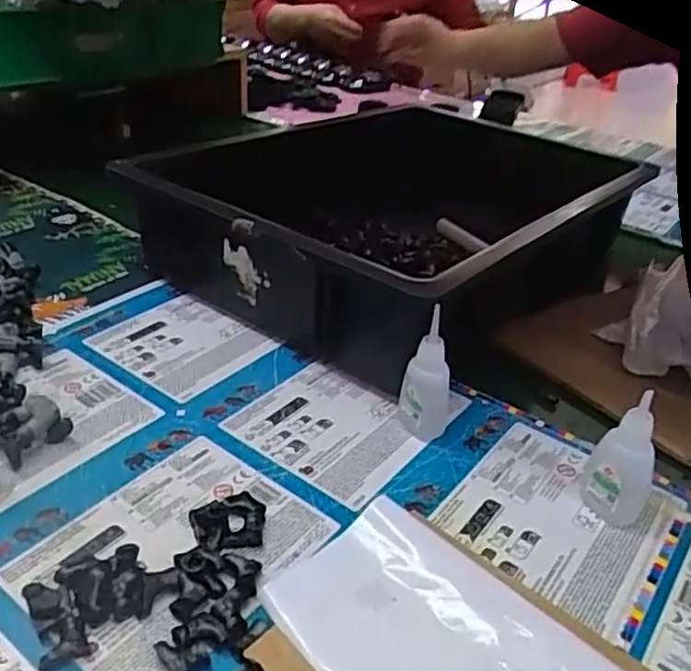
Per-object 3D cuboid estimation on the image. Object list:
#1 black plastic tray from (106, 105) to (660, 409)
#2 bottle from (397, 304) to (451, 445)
[{"bbox_3d":[0.052,-0.107,0.612,0.325,0.110,0.392,21,36,26],"label":"black plastic tray"},{"bbox_3d":[0.050,0.024,0.415,0.020,0.086,0.026,-10,34,-20],"label":"bottle"}]

